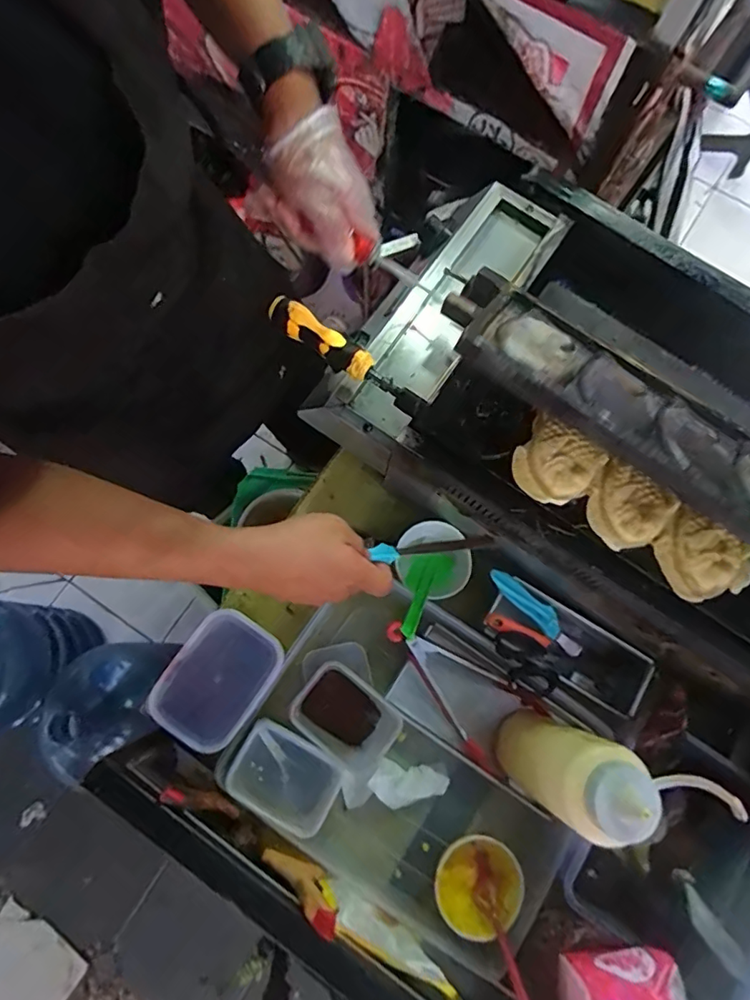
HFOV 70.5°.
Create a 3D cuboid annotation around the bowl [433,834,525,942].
[{"bbox_3d":[0.111,0.412,0.576,0.089,0.059,0.083,0,76,-1],"label":"bowl"}]

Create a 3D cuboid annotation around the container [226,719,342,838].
[{"bbox_3d":[-0.091,0.286,0.553,0.105,0.040,0.077,27,77,5],"label":"container"}]

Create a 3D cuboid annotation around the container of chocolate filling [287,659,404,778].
[{"bbox_3d":[-0.034,0.234,0.588,0.097,0.088,0.077,38,79,8],"label":"container of chocolate filling"}]

